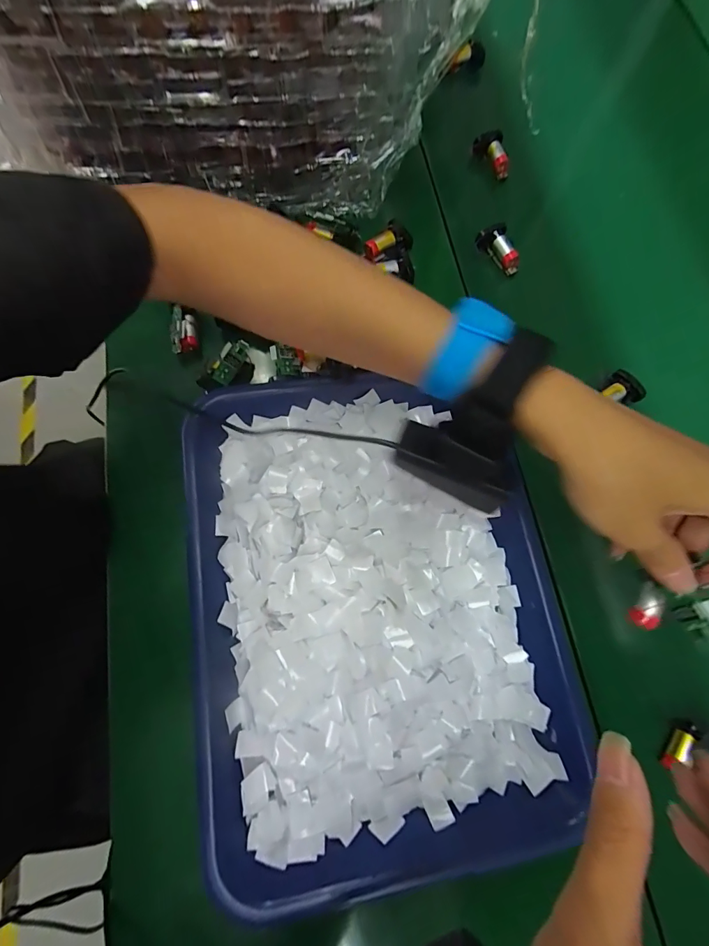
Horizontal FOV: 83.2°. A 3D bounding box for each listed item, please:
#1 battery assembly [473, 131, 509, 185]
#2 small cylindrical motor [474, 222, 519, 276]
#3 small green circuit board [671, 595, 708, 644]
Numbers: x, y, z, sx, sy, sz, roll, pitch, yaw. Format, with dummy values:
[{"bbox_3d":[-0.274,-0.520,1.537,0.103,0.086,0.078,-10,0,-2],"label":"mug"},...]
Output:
[{"bbox_3d":[0.149,-0.351,0.439,0.036,0.018,0.056,-3,75,-2],"label":"battery assembly"},{"bbox_3d":[0.149,-0.230,0.410,0.023,0.030,0.054,-17,76,-6],"label":"small cylindrical motor"},{"bbox_3d":[0.196,0.083,0.225,0.016,0.013,0.028,-31,78,-9],"label":"small green circuit board"}]

